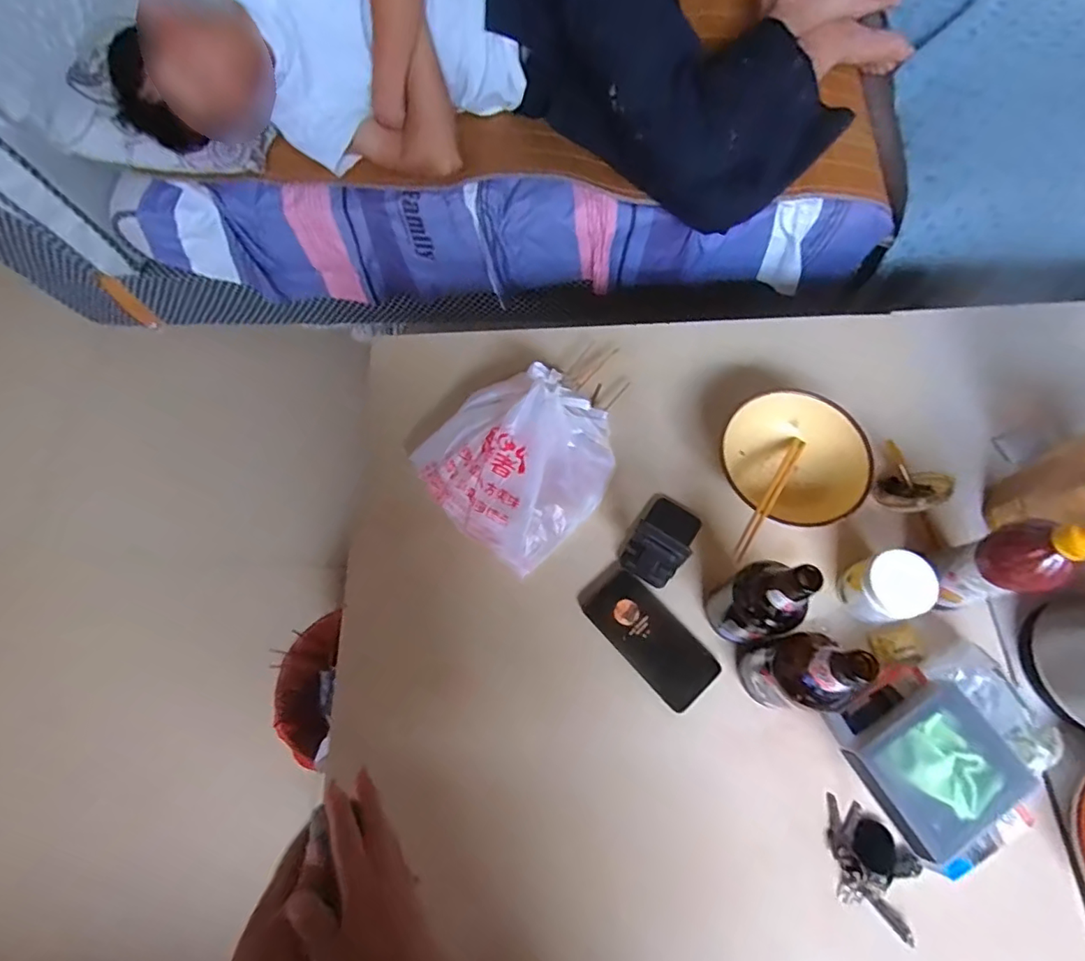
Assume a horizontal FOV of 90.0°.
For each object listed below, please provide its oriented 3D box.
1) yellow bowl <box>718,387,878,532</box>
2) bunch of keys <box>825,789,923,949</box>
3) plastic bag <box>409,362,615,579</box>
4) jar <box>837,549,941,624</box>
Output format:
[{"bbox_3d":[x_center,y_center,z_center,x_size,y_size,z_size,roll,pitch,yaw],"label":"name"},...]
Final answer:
[{"bbox_3d":[0.311,-0.025,0.686,0.169,0.067,0.171,-1,69,2],"label":"yellow bowl"},{"bbox_3d":[0.343,0.403,0.565,0.086,0.017,0.107,13,70,7],"label":"bunch of keys"},{"bbox_3d":[-0.030,-0.031,0.699,0.217,0.109,0.224,42,76,16],"label":"plastic bag"},{"bbox_3d":[0.396,0.124,0.626,0.067,0.078,0.070,-1,69,2],"label":"jar"}]

